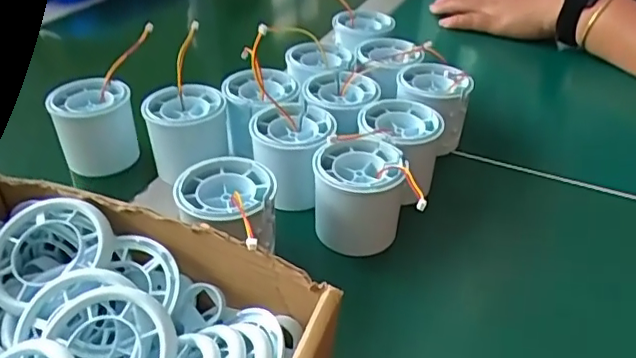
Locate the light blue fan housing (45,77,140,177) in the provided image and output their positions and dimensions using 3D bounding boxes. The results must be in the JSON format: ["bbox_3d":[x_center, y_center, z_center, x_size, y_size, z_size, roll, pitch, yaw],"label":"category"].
[{"bbox_3d":[-0.162,-0.039,0.411,0.051,0.052,0.049,-16,40,-21],"label":"light blue fan housing"}]

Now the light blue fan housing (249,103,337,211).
[{"bbox_3d":[-0.016,-0.015,0.373,0.054,0.049,0.061,0,37,-1],"label":"light blue fan housing"}]

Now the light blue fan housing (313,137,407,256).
[{"bbox_3d":[0.025,0.011,0.342,0.051,0.054,0.050,0,37,0],"label":"light blue fan housing"}]

